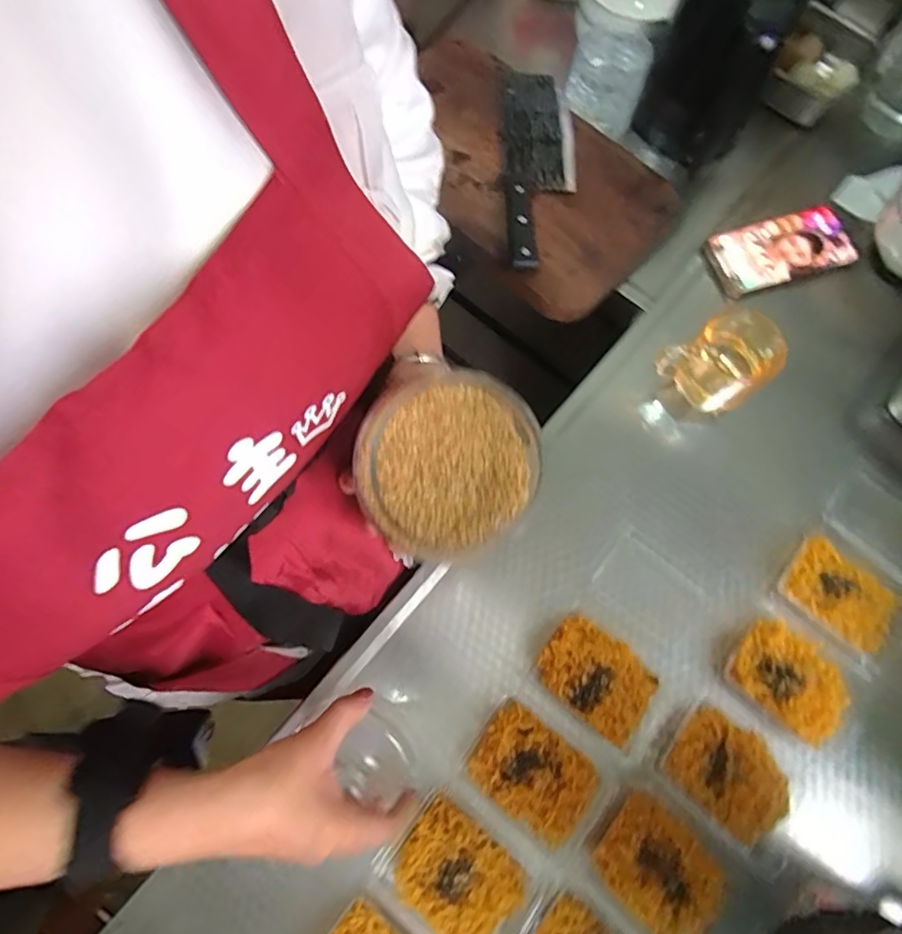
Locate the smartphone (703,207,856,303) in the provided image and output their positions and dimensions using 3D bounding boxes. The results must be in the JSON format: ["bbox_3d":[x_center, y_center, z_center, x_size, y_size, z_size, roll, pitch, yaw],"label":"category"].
[{"bbox_3d":[0.366,-0.243,0.627,0.159,0.015,0.078,-19,75,-7],"label":"smartphone"}]

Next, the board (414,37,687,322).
[{"bbox_3d":[0.074,-0.331,0.632,0.342,0.021,0.221,40,76,10],"label":"board"}]

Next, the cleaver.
[{"bbox_3d":[0.098,-0.335,0.619,0.076,0.021,0.276,2,73,-1],"label":"cleaver"}]

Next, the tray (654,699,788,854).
[{"bbox_3d":[0.227,0.253,0.463,0.098,0.018,0.075,42,76,10],"label":"tray"}]

